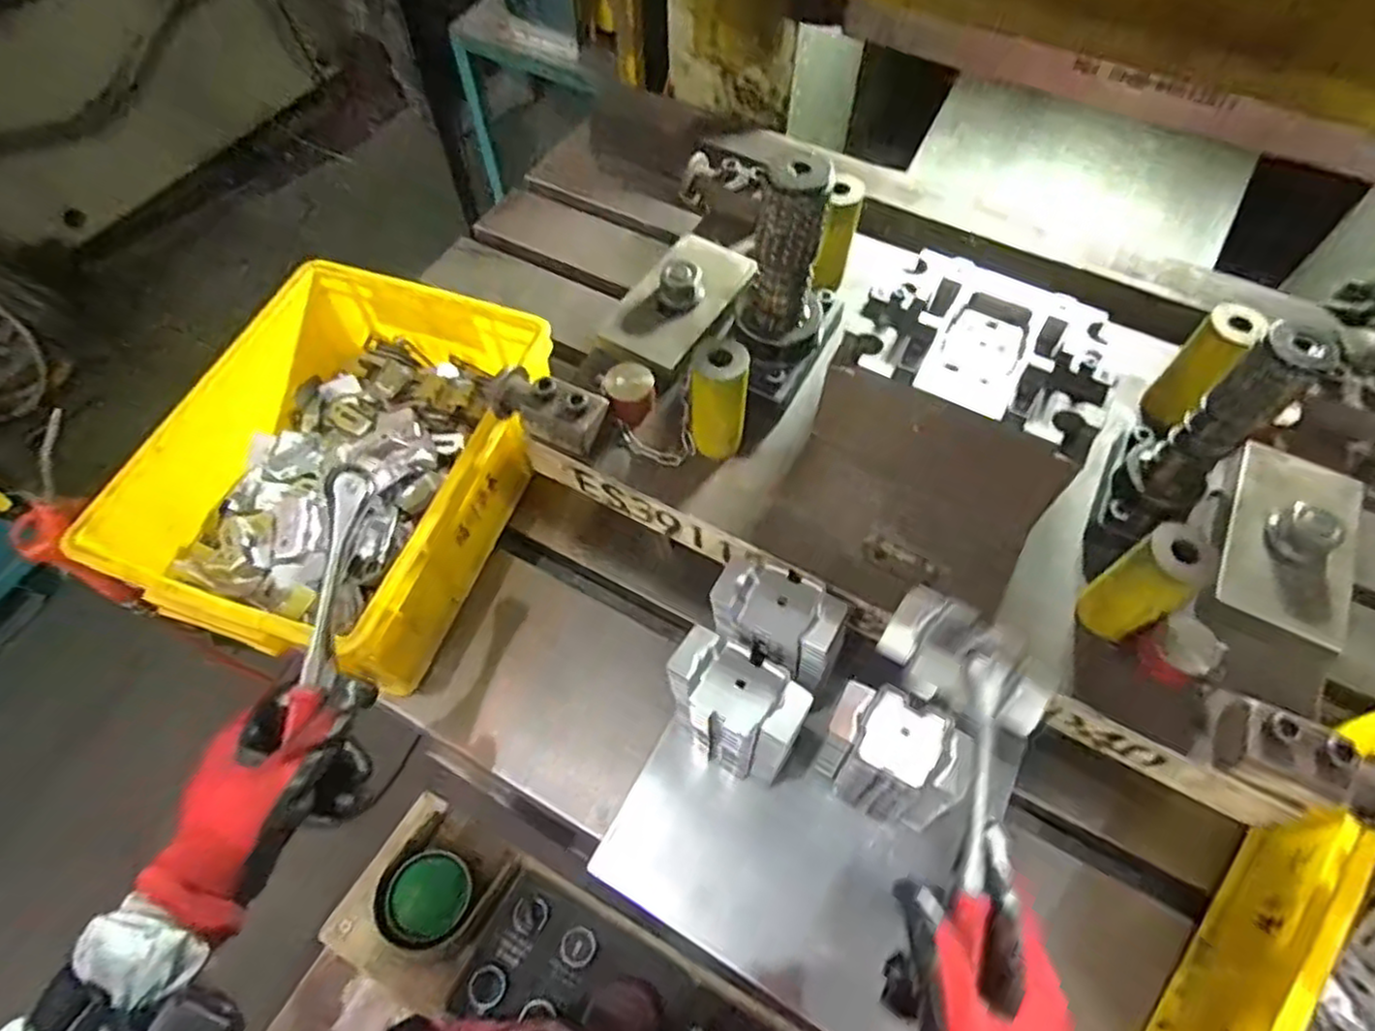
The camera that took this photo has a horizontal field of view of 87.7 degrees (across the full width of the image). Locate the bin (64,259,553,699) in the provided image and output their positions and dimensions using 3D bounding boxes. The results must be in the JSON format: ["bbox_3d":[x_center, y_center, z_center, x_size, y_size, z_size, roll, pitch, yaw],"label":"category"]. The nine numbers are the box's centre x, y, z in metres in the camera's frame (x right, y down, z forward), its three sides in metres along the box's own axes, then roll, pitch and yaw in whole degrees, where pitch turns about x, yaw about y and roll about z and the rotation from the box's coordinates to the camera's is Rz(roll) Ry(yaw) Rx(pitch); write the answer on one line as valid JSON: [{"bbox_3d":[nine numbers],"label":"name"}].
[{"bbox_3d":[-0.296,-0.042,0.642,0.263,0.129,0.344,17,61,10],"label":"bin"}]

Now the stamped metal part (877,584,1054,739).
[{"bbox_3d":[0.159,0.081,0.407,0.091,0.030,0.051,27,63,15],"label":"stamped metal part"}]

